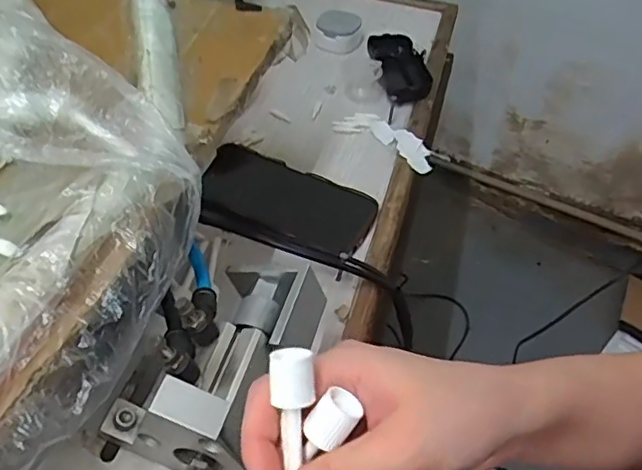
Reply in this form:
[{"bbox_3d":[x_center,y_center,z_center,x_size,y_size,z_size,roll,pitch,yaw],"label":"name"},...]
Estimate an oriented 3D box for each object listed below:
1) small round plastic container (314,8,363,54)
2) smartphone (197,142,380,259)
[{"bbox_3d":[0.022,-0.247,0.715,0.055,0.024,0.051,3,48,-3],"label":"small round plastic container"},{"bbox_3d":[-0.031,-0.035,0.530,0.157,0.014,0.084,24,46,11],"label":"smartphone"}]

